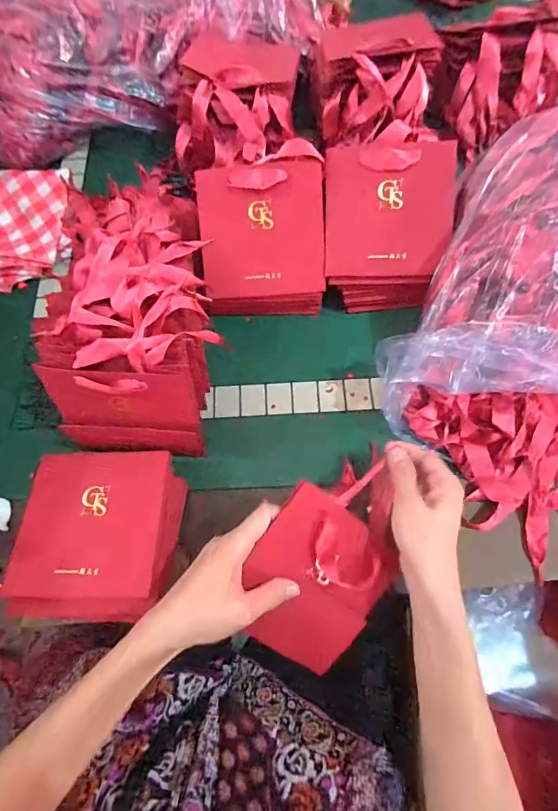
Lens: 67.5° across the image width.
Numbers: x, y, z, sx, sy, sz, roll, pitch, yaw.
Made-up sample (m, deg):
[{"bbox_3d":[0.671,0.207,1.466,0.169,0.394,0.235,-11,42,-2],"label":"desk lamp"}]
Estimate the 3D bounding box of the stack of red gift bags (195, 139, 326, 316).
[{"bbox_3d":[-0.019,-0.198,0.483,0.140,0.043,0.181,-3,108,0],"label":"stack of red gift bags"}]

